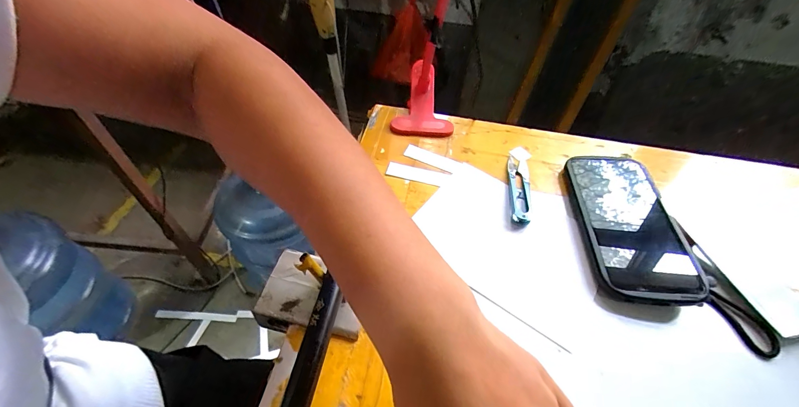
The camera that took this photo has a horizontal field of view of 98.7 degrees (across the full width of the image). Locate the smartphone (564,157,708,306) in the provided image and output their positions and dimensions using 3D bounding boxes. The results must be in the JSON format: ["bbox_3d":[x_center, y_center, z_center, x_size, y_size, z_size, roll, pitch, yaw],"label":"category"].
[{"bbox_3d":[0.212,0.015,0.320,0.073,0.017,0.162,-4,47,13],"label":"smartphone"}]

